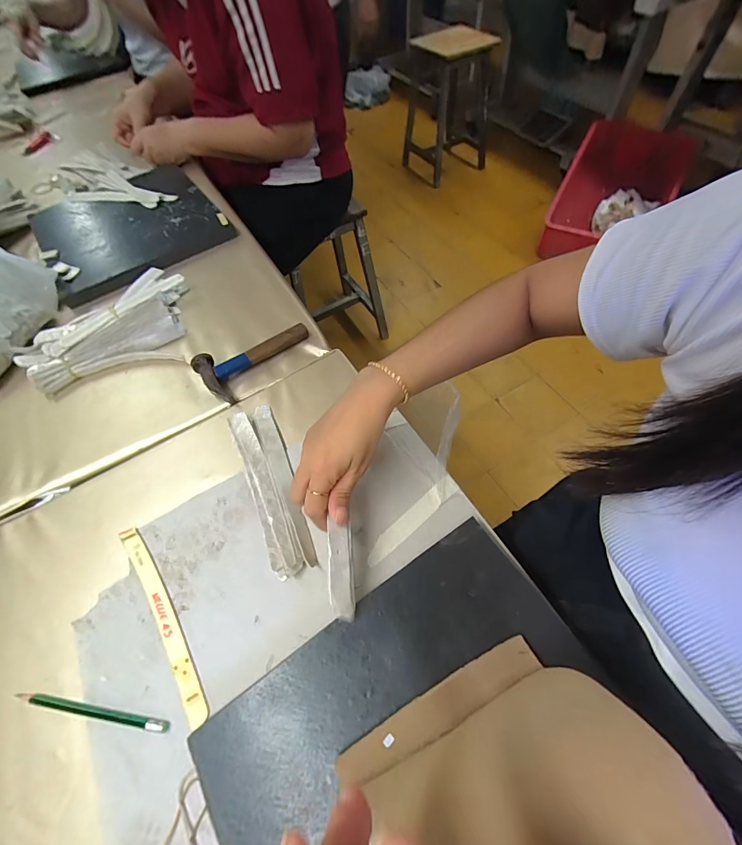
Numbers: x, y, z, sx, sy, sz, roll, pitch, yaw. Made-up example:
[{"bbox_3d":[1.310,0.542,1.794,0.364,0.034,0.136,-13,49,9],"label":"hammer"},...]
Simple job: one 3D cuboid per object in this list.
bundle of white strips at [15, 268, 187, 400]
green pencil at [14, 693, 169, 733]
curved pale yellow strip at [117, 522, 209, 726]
[{"bbox_3d":[-0.395,-0.141,0.561,0.230,0.030,0.168,-18,61,-6],"label":"bundle of white strips"},{"bbox_3d":[-0.246,0.253,0.327,0.144,0.004,0.009,5,61,7],"label":"green pencil"},{"bbox_3d":[-0.204,0.187,0.366,0.020,0.004,0.203,-34,64,-15],"label":"curved pale yellow strip"}]

